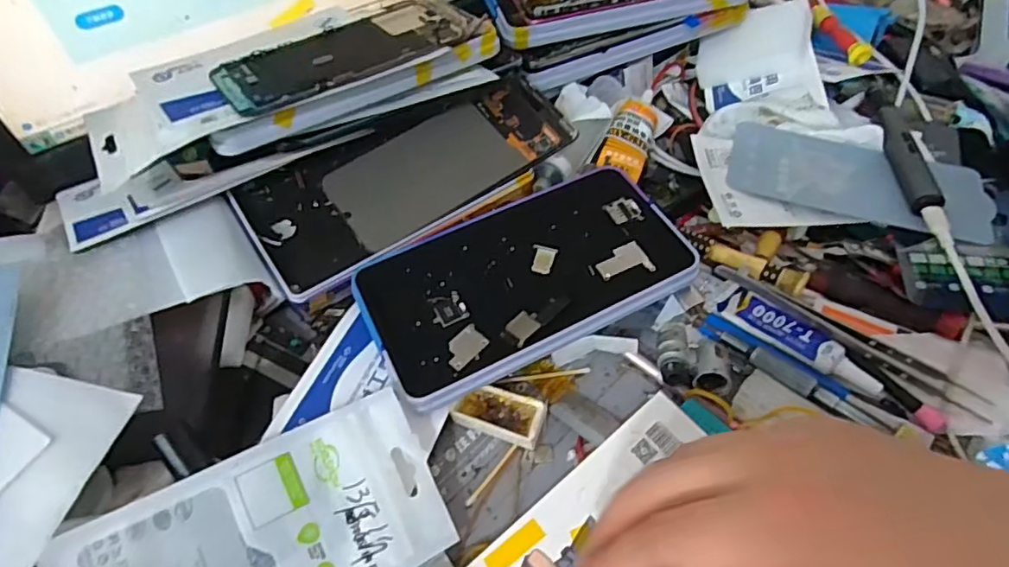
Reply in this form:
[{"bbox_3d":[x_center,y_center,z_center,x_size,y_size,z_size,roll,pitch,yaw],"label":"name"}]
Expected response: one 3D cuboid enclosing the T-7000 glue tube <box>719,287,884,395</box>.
[{"bbox_3d":[0.168,0.032,0.325,0.020,0.013,0.088,-38,60,-25],"label":"T-7000 glue tube"}]

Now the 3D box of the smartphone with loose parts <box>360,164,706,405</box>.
[{"bbox_3d":[0.012,-0.008,0.341,0.188,0.013,0.102,-22,54,-15],"label":"smartphone with loose parts"}]

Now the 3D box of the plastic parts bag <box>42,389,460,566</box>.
[{"bbox_3d":[-0.100,0.111,0.245,0.147,0.005,0.080,-23,77,-26],"label":"plastic parts bag"}]

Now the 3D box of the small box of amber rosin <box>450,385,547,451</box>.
[{"bbox_3d":[-0.002,0.071,0.311,0.048,0.016,0.023,12,53,12],"label":"small box of amber rosin"}]

